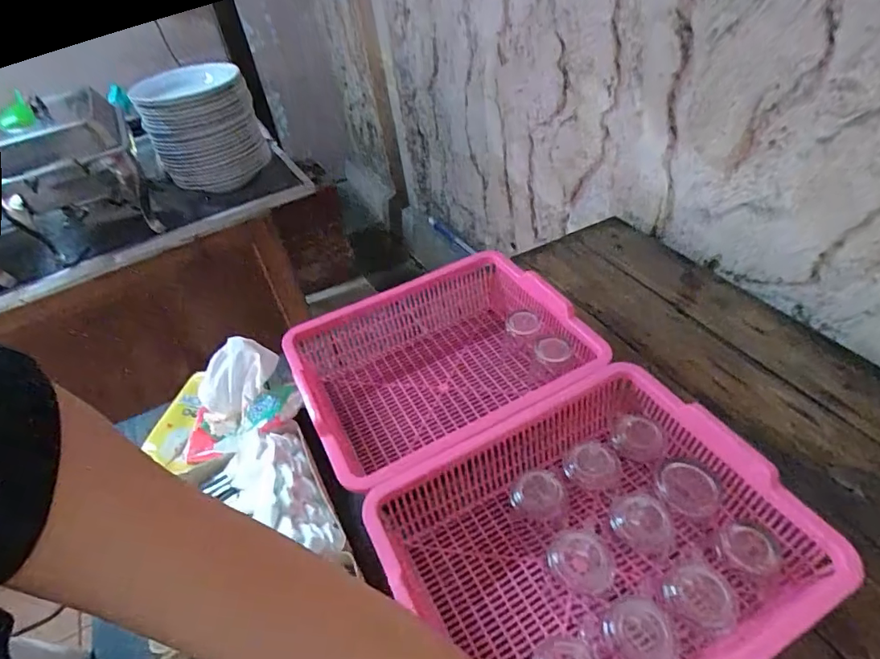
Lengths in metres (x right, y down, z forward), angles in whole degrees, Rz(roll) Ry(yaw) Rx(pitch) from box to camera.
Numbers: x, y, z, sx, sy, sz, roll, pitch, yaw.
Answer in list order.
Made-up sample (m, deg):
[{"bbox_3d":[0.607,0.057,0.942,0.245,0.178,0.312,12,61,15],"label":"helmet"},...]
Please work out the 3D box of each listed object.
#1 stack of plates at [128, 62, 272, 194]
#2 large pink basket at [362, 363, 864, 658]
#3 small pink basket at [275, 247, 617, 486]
[{"bbox_3d":[-0.462,-0.393,0.974,0.218,0.229,0.174,-22,46,-17],"label":"stack of plates"},{"bbox_3d":[0.163,0.228,0.520,0.371,0.105,0.307,-22,46,-18],"label":"large pink basket"},{"bbox_3d":[-0.004,0.051,0.725,0.387,0.118,0.326,-23,46,-18],"label":"small pink basket"}]

